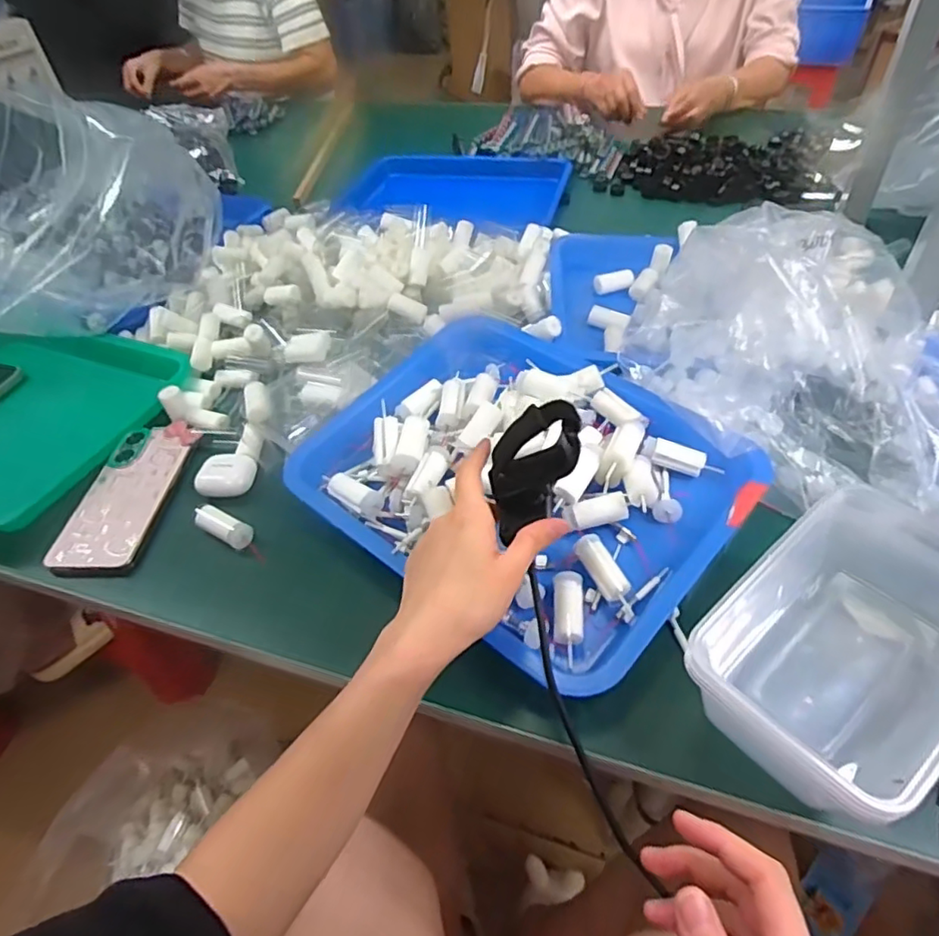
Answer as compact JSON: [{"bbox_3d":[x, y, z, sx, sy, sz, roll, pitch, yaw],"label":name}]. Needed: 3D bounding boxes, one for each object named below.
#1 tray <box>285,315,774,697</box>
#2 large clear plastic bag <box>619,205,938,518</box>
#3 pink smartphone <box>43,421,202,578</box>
[{"bbox_3d":[0.035,-0.006,0.496,0.337,0.062,0.261,32,57,31],"label":"tray"},{"bbox_3d":[0.272,-0.100,0.511,0.266,0.120,0.258,5,47,11],"label":"large clear plastic bag"},{"bbox_3d":[-0.304,0.023,0.540,0.076,0.015,0.166,2,47,8],"label":"pink smartphone"}]

